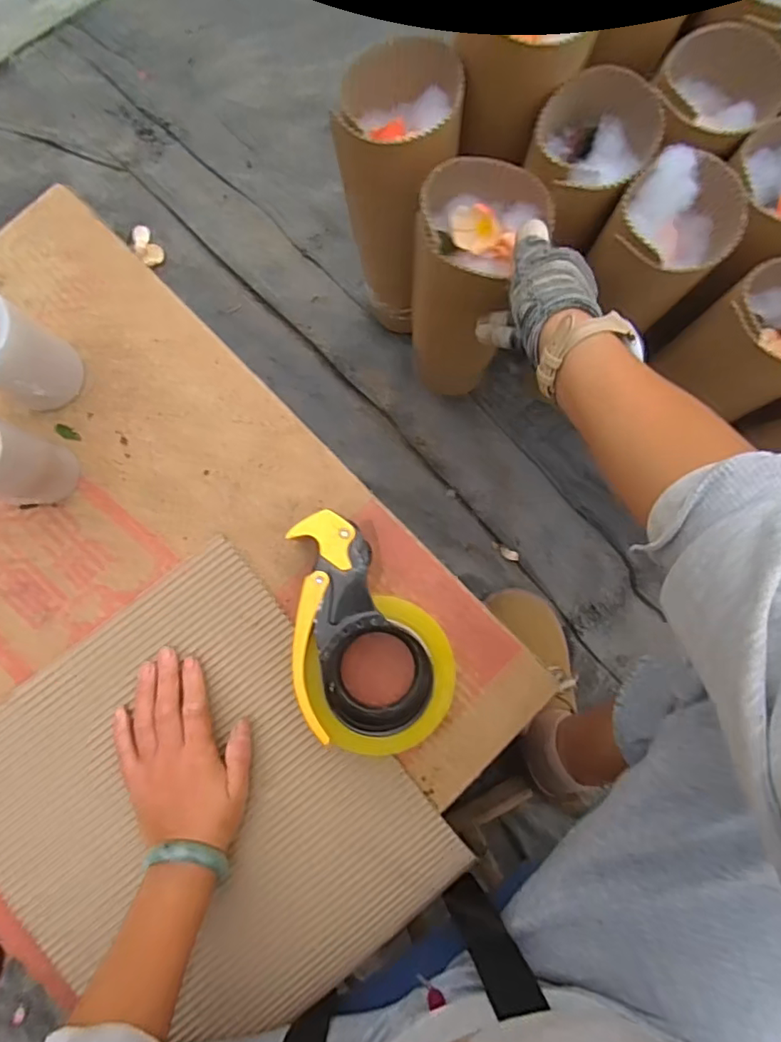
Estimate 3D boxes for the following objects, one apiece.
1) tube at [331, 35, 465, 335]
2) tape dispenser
[{"bbox_3d":[-0.002,-0.305,0.576,0.092,0.298,0.121,2,85,-4],"label":"tube"},{"bbox_3d":[-0.030,0.089,0.424,0.108,0.064,0.168,-40,88,-5],"label":"tape dispenser"}]

